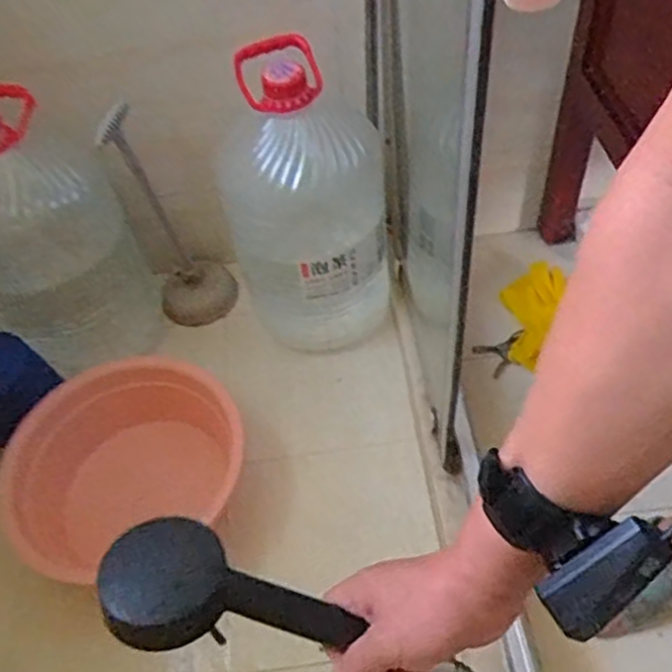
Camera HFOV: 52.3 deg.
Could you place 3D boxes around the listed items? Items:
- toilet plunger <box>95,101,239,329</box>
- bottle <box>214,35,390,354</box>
[{"bbox_3d":[-0.271,-0.194,1.153,0.143,0.381,0.157,-15,51,-6],"label":"toilet plunger"},{"bbox_3d":[-0.046,-0.189,1.069,0.245,0.448,0.224,-7,51,1],"label":"bottle"}]

